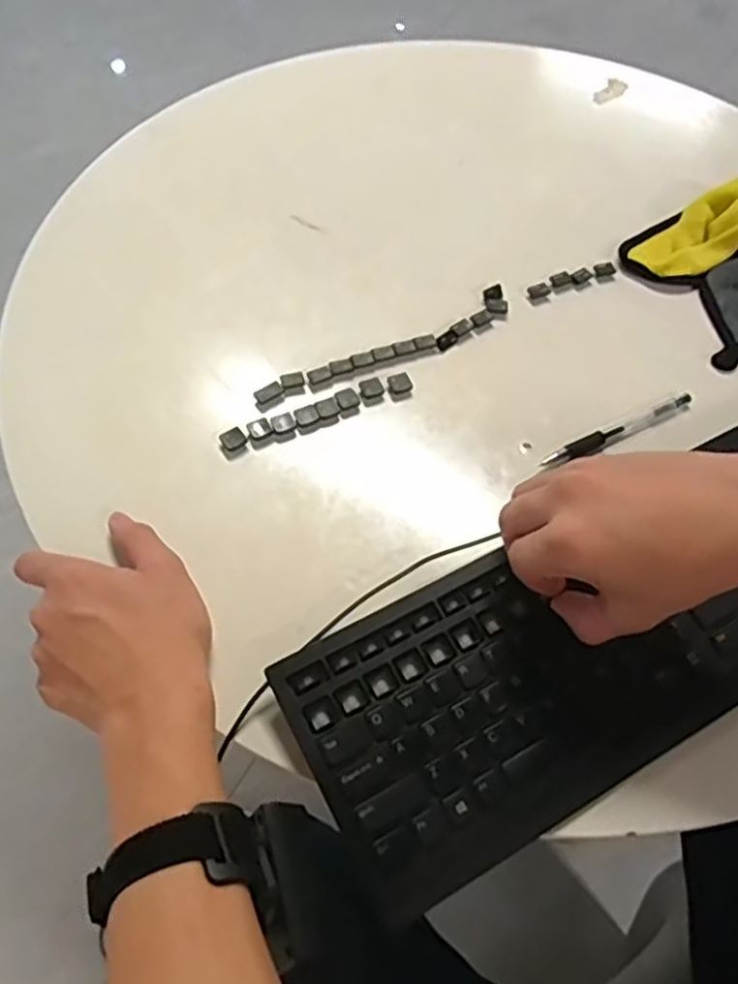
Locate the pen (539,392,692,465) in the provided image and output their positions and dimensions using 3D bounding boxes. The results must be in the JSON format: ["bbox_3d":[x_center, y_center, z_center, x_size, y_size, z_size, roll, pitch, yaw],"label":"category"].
[{"bbox_3d":[0.179,-0.043,0.518,0.127,0.012,0.017,-24,61,-18],"label":"pen"}]

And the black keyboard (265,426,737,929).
[{"bbox_3d":[0.151,0.077,0.435,0.395,0.025,0.153,-21,60,-15],"label":"black keyboard"}]

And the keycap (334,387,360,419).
[{"bbox_3d":[-0.015,-0.065,0.519,0.017,0.007,0.021,-20,60,-16],"label":"keycap"}]

